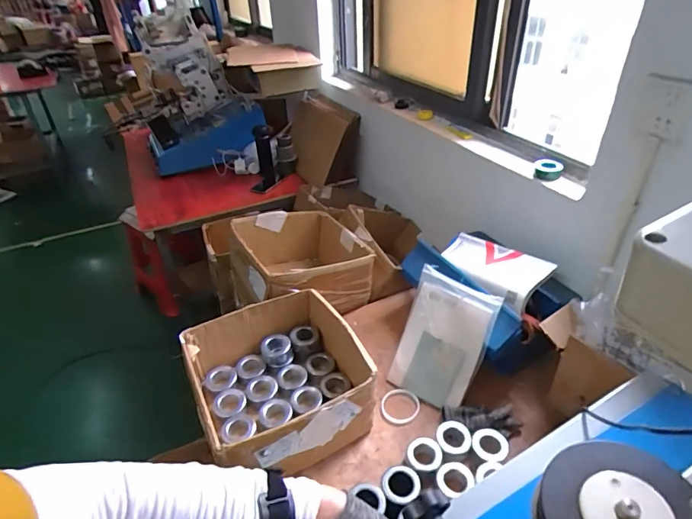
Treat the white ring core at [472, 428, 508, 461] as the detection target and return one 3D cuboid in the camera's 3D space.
[{"bbox_3d":[0.291,0.371,0.875,0.072,0.014,0.065,-25,41,-27],"label":"white ring core"}]

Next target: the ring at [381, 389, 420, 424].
[{"bbox_3d":[0.121,0.327,0.974,0.085,0.013,0.081,-6,46,6],"label":"ring"}]

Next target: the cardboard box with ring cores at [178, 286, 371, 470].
[{"bbox_3d":[-0.136,0.258,0.935,0.337,0.167,0.335,-18,38,-20],"label":"cardboard box with ring cores"}]

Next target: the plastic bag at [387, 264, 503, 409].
[{"bbox_3d":[0.213,0.181,0.984,0.193,0.274,0.026,23,5,34],"label":"plastic bag"}]

